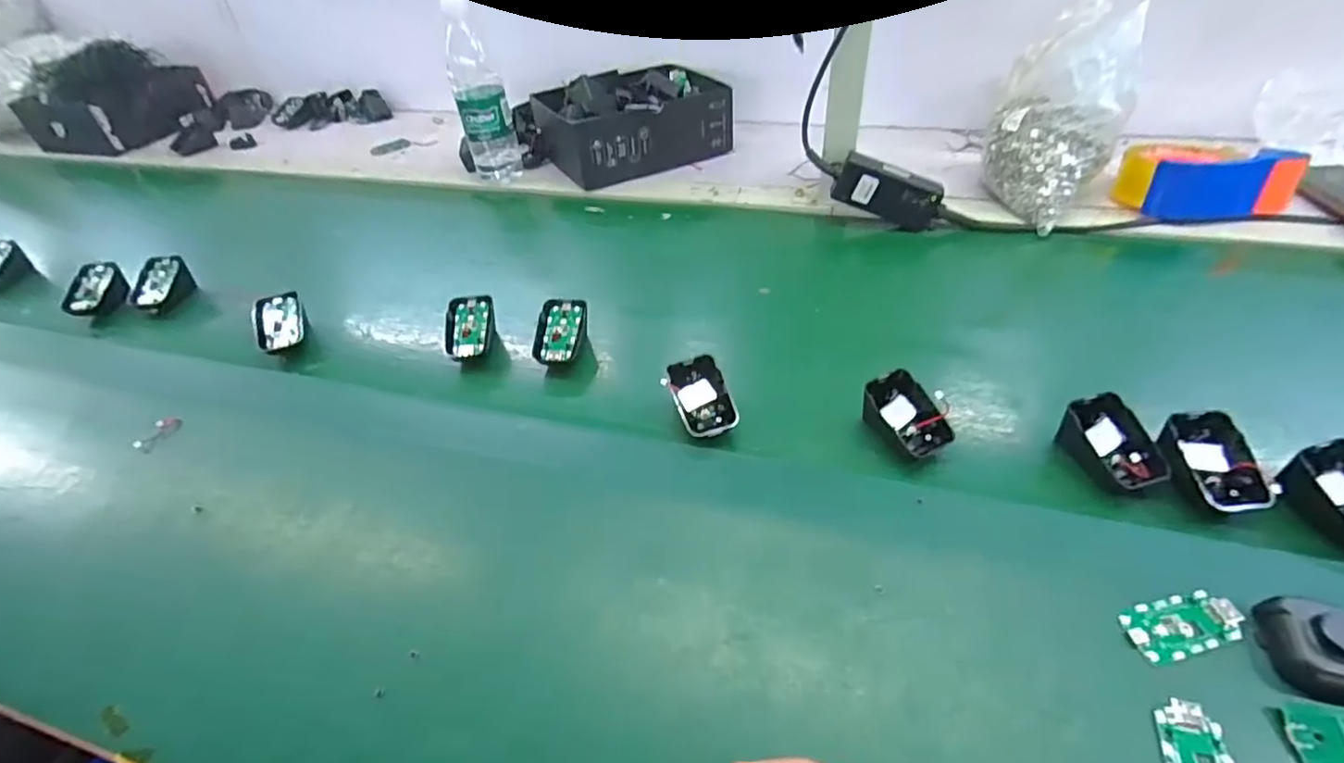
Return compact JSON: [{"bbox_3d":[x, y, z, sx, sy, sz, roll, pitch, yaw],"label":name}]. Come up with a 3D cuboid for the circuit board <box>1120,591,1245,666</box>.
[{"bbox_3d":[0.297,0.140,0.350,0.065,0.004,0.031,-12,44,-6],"label":"circuit board"}]

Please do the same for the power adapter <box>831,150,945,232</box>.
[{"bbox_3d":[0.243,-0.212,0.676,0.116,0.055,0.026,22,47,2],"label":"power adapter"}]

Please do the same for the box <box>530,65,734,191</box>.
[{"bbox_3d":[-0.053,-0.379,0.878,0.250,0.096,0.178,-23,46,-18],"label":"box"}]

